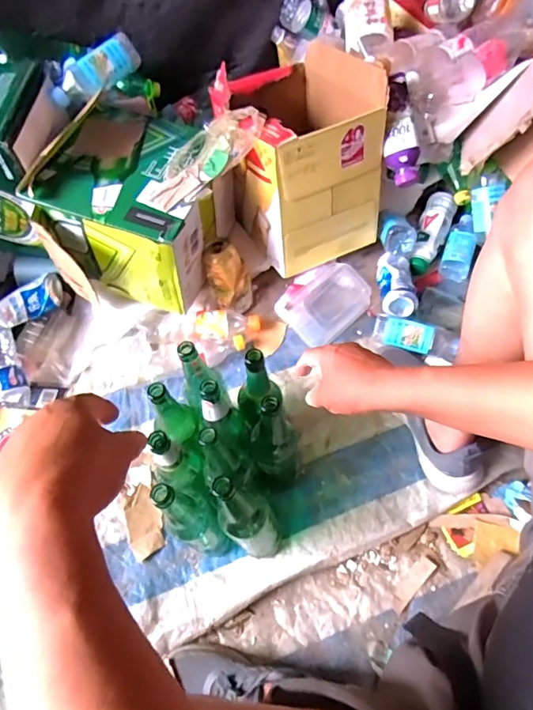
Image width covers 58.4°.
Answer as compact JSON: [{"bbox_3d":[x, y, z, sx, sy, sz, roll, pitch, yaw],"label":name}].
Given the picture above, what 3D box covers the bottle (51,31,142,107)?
[{"bbox_3d":[-0.302,-0.501,0.839,0.171,0.050,0.049,-38,64,-17],"label":"bottle"}]

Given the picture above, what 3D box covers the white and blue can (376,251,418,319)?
[{"bbox_3d":[0.251,-0.135,0.913,0.068,0.054,0.140,1,46,4],"label":"white and blue can"}]

